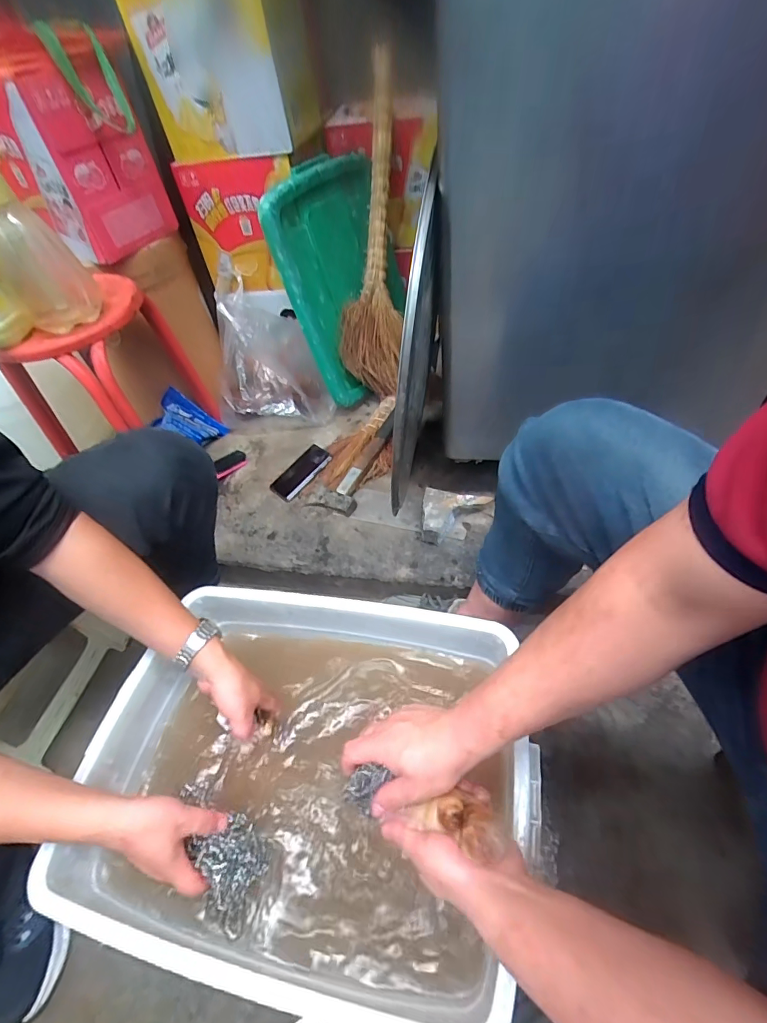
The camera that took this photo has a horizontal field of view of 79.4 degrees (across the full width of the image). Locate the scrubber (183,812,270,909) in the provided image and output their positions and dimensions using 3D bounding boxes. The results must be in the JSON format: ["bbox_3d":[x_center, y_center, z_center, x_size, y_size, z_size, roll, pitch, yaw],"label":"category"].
[{"bbox_3d":[-0.174,0.399,0.530,0.066,0.039,0.071,-35,52,-22],"label":"scrubber"}]

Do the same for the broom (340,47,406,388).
[{"bbox_3d":[-0.017,-0.675,1.154,0.151,0.741,0.146,9,24,14],"label":"broom"}]

